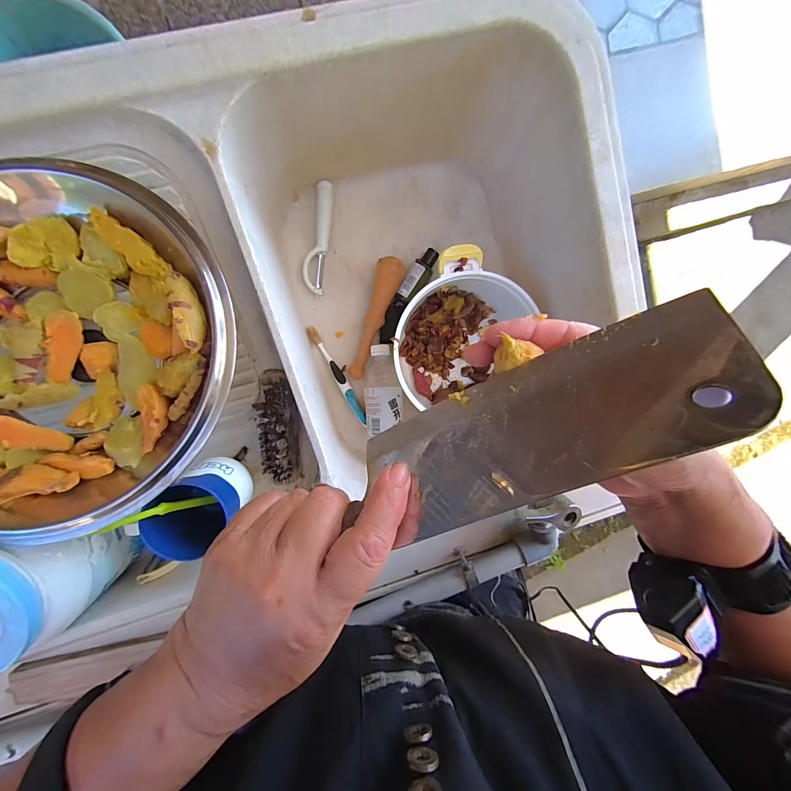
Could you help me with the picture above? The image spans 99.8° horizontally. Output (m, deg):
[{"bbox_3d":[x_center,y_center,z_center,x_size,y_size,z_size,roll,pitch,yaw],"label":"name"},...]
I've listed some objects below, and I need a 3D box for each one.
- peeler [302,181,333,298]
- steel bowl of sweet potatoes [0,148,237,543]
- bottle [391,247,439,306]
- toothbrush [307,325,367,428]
[{"bbox_3d":[-0.116,-0.234,0.500,0.031,0.033,0.157,8,95,-8],"label":"peeler"},{"bbox_3d":[-0.311,-0.054,0.295,0.308,0.079,0.332,-1,96,-7],"label":"steel bowl of sweet potatoes"},{"bbox_3d":[0.033,-0.186,0.529,0.032,0.028,0.100,30,92,-9],"label":"bottle"},{"bbox_3d":[-0.090,-0.029,0.532,0.018,0.012,0.177,-29,99,-3],"label":"toothbrush"}]

